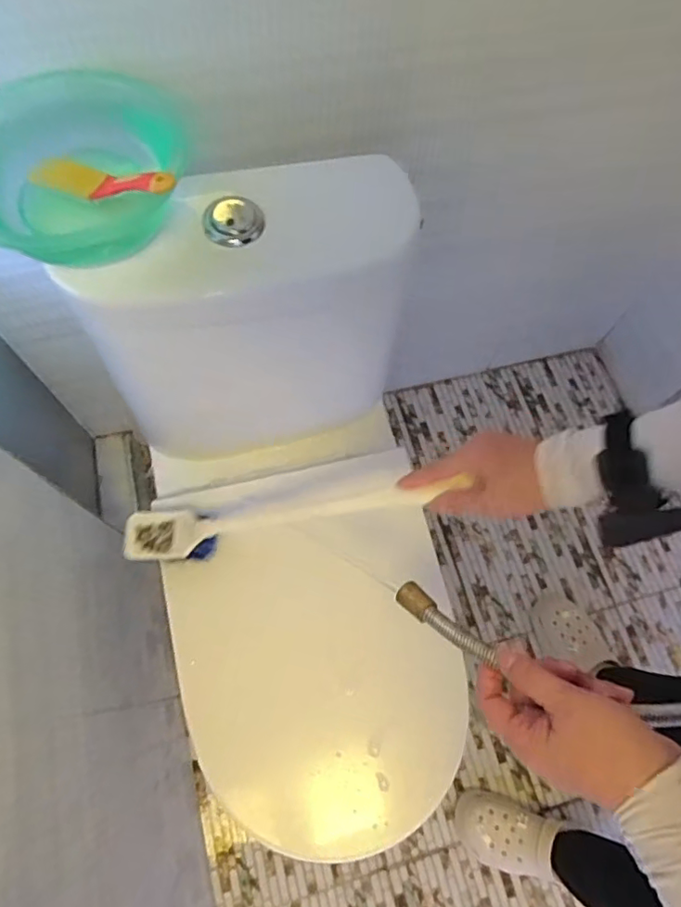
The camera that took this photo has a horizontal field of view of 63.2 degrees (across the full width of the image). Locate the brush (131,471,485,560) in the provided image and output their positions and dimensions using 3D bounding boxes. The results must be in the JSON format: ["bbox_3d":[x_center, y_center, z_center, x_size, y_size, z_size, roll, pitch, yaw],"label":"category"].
[{"bbox_3d":[-0.063,0.073,0.614,0.406,0.079,0.060,-11,62,26],"label":"brush"}]

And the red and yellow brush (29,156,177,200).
[{"bbox_3d":[-0.196,-0.229,0.464,0.159,0.023,0.035,17,64,26],"label":"red and yellow brush"}]

